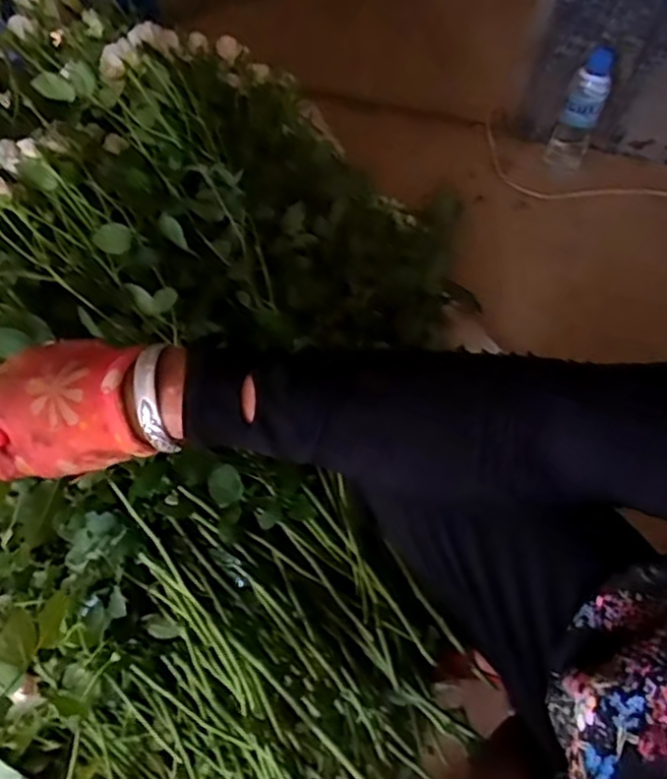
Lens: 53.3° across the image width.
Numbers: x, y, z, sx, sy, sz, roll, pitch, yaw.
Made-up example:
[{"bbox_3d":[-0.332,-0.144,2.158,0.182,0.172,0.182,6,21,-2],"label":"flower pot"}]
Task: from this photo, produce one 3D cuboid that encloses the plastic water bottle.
[{"bbox_3d":[0.425,-0.473,1.142,0.068,0.190,0.085,18,61,7],"label":"plastic water bottle"}]

